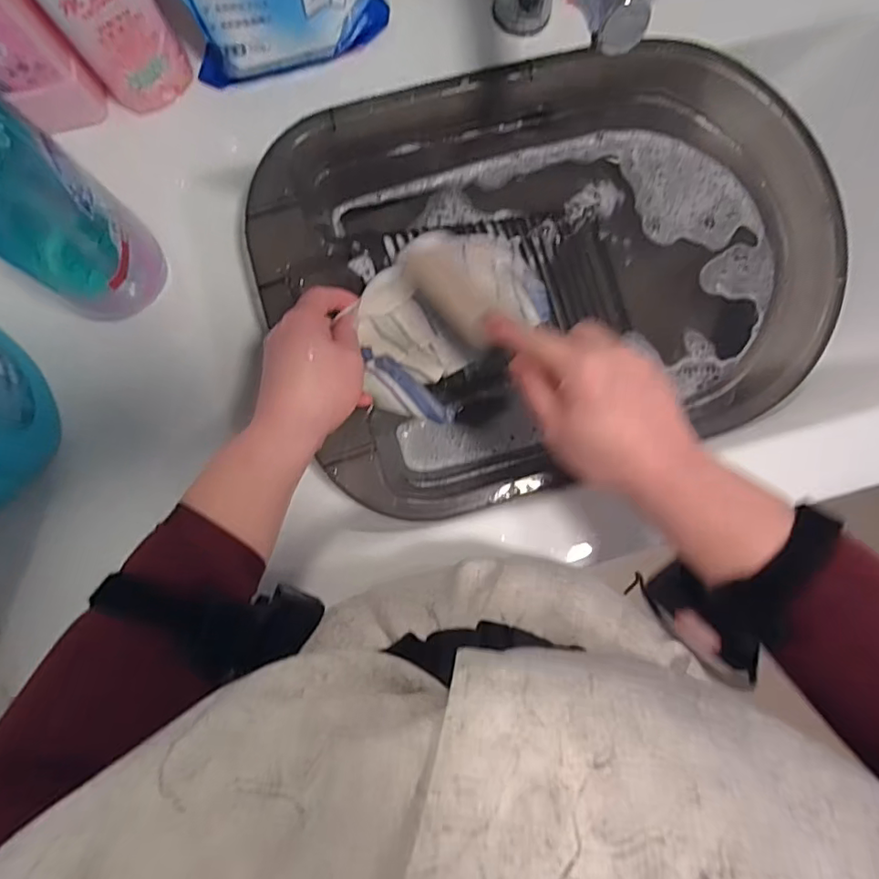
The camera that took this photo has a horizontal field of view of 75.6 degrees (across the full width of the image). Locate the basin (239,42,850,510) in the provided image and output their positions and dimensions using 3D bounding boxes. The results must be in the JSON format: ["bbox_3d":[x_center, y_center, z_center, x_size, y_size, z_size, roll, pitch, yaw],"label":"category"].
[{"bbox_3d":[0.104,-0.139,0.481,0.458,0.090,0.324,-17,86,-3],"label":"basin"}]

